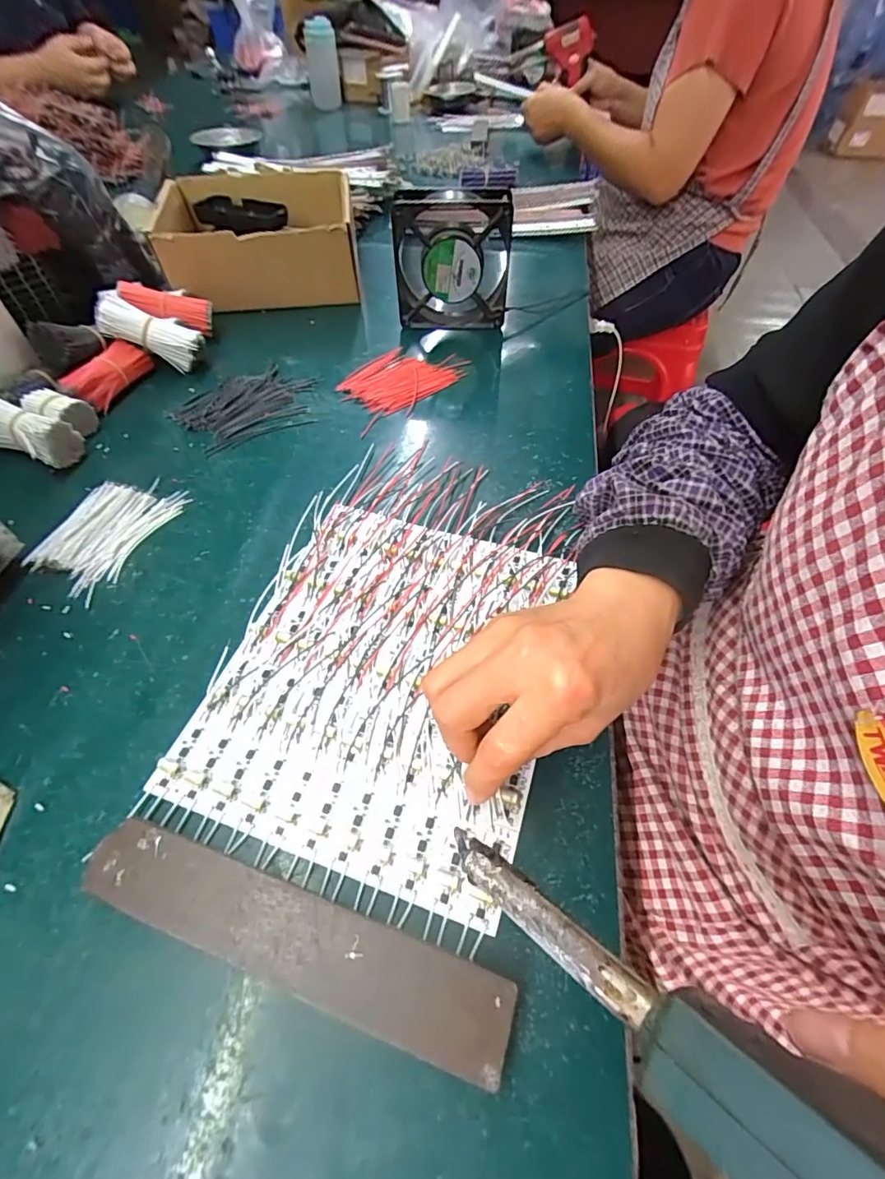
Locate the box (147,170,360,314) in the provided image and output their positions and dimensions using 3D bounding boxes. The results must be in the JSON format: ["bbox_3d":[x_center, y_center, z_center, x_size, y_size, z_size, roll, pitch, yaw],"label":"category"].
[{"bbox_3d":[-0.227,-0.443,0.611,0.224,0.091,0.208,-10,54,-6],"label":"box"}]

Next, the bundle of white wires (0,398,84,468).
[{"bbox_3d":[-0.364,-0.137,0.420,0.089,0.036,0.036,17,56,13],"label":"bundle of white wires"}]

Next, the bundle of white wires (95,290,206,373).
[{"bbox_3d":[-0.296,-0.267,0.492,0.093,0.032,0.041,21,51,-19],"label":"bundle of white wires"}]

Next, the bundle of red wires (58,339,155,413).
[{"bbox_3d":[-0.329,-0.212,0.477,0.028,0.033,0.086,13,55,10],"label":"bundle of red wires"}]

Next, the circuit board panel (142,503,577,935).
[{"bbox_3d":[-0.032,0.044,0.301,0.189,0.010,0.227,15,55,12],"label":"circuit board panel"}]

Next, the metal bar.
[{"bbox_3d":[-0.068,0.155,0.214,0.196,0.017,0.035,15,55,12],"label":"metal bar"}]

